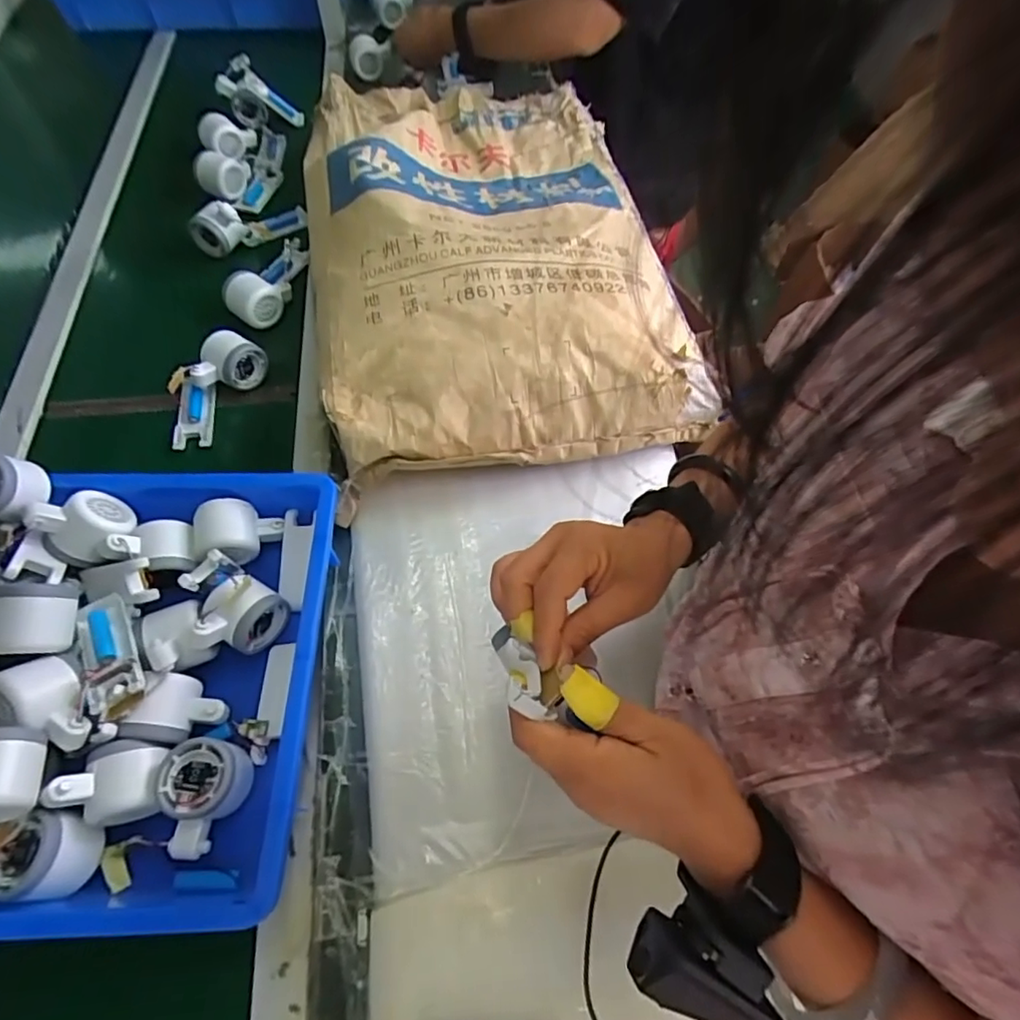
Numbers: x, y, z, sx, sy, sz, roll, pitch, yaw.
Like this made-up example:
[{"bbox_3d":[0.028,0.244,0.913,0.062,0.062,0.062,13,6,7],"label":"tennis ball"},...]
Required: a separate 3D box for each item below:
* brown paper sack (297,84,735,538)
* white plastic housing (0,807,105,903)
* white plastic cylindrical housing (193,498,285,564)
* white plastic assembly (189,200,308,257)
[{"bbox_3d":[-0.033,-0.375,0.774,0.443,0.135,0.723,-9,60,-7],"label":"brown paper sack"},{"bbox_3d":[-0.350,0.262,0.426,0.051,0.054,0.062,11,54,18],"label":"white plastic housing"},{"bbox_3d":[-0.268,0.020,0.556,0.078,0.044,0.055,-8,62,-7],"label":"white plastic cylindrical housing"},{"bbox_3d":[-0.382,-0.425,0.830,0.152,0.074,0.058,-31,64,-33],"label":"white plastic assembly"}]

